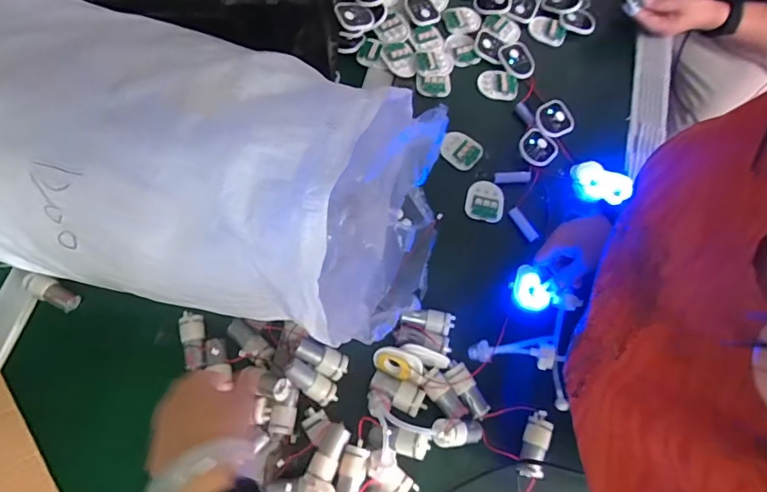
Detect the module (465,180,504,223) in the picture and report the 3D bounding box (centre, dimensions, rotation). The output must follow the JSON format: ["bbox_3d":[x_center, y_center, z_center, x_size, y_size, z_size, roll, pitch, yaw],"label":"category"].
[{"bbox_3d":[0.138,-0.062,0.647,0.050,0.007,0.061,13,69,3],"label":"module"}]

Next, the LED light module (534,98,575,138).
[{"bbox_3d":[0.253,-0.186,0.693,0.068,0.011,0.055,-28,93,-25],"label":"LED light module"}]

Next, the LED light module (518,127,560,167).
[{"bbox_3d":[0.218,-0.139,0.673,0.061,0.016,0.061,45,61,-9],"label":"LED light module"}]

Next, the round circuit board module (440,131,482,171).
[{"bbox_3d":[0.109,-0.135,0.672,0.056,0.012,0.054,34,71,11],"label":"round circuit board module"}]

